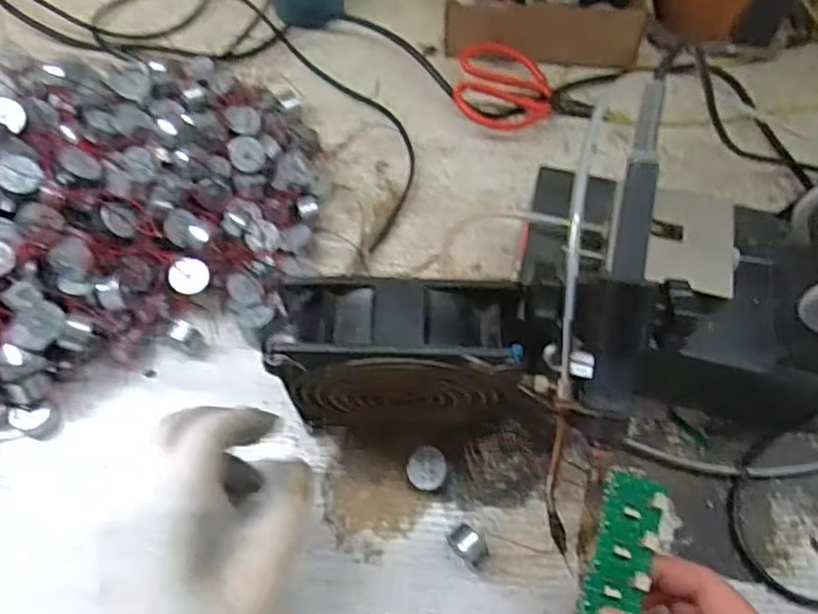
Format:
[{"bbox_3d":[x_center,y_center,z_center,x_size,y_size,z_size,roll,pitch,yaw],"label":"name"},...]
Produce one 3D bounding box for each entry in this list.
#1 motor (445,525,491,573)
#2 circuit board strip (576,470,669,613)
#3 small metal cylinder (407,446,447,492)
[{"bbox_3d":[0.032,0.133,0.352,0.015,0.027,0.023,-37,70,-19],"label":"motor"},{"bbox_3d":[0.096,0.150,0.310,0.029,0.008,0.138,18,75,7],"label":"circuit board strip"},{"bbox_3d":[0.010,0.095,0.374,0.021,0.019,0.026,1,63,-1],"label":"small metal cylinder"}]

